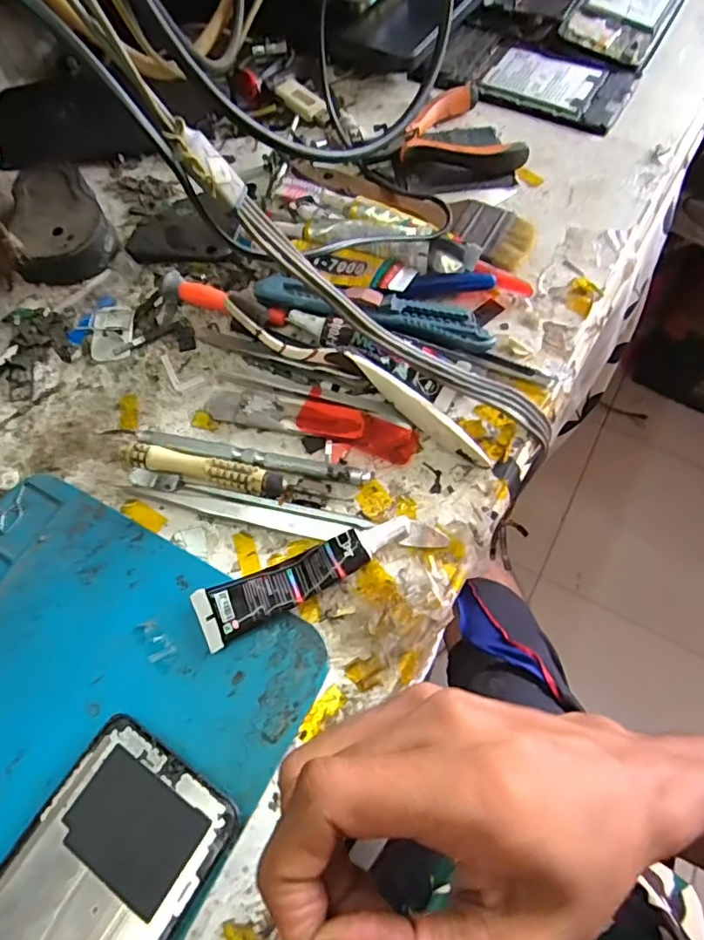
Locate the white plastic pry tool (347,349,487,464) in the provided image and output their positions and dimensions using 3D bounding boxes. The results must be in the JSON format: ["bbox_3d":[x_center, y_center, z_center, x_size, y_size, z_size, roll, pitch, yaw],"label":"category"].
[{"bbox_3d":[0.035,-0.033,0.298,0.093,0.014,0.006,39,31,10],"label":"white plastic pry tool"}]

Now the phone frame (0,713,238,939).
[{"bbox_3d":[-0.116,0.185,0.211,0.073,0.008,0.159,29,69,14],"label":"phone frame"}]

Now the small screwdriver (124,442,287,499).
[{"bbox_3d":[-0.078,0.000,0.294,0.087,0.012,0.013,12,66,7],"label":"small screwdriver"}]

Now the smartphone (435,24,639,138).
[{"bbox_3d":[0.145,-0.315,0.438,0.146,0.004,0.083,25,68,13],"label":"smartphone"}]

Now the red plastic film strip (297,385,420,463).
[{"bbox_3d":[0.003,-0.023,0.305,0.066,0.004,0.026,24,68,12],"label":"red plastic film strip"}]

